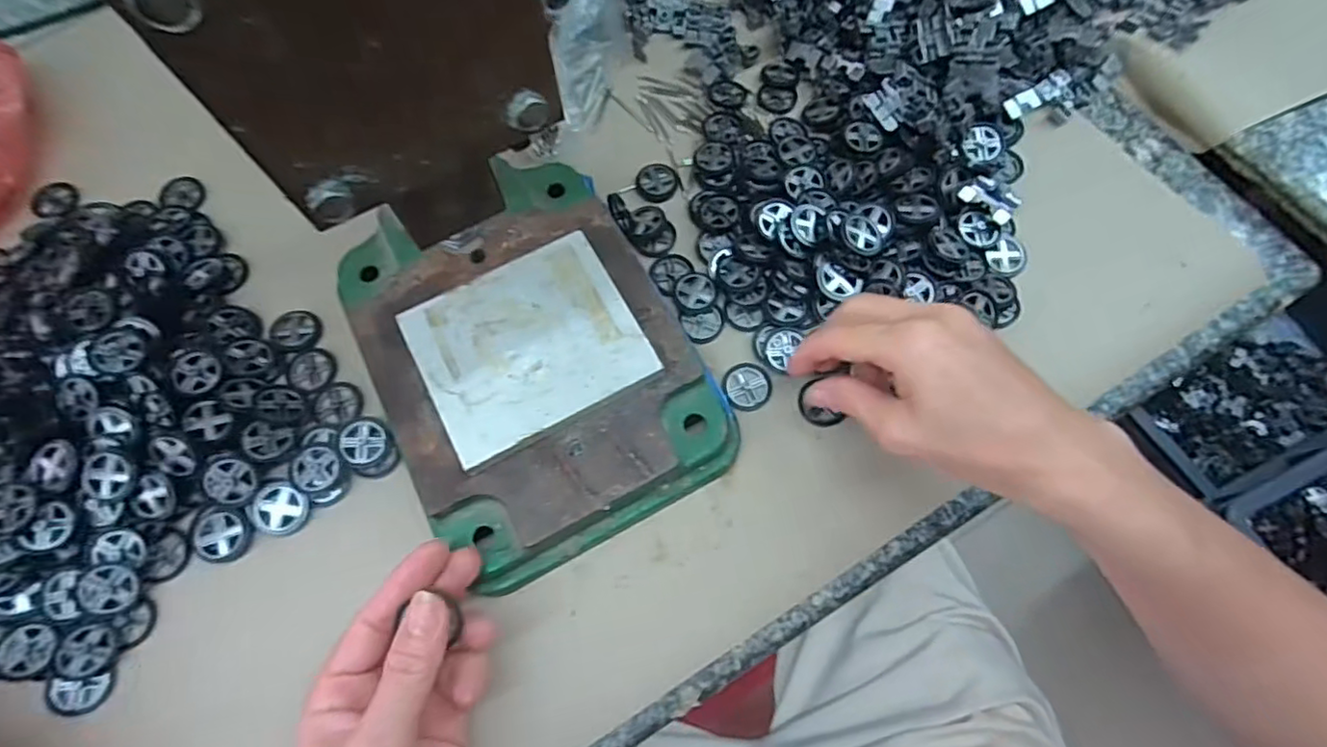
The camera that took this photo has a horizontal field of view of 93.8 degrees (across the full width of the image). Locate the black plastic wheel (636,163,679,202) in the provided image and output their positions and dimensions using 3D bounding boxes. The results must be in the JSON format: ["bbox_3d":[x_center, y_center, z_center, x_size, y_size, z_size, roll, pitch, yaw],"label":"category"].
[{"bbox_3d":[-0.004,-0.129,0.413,0.028,0.009,0.027,0,69,1],"label":"black plastic wheel"}]

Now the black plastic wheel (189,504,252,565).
[{"bbox_3d":[-0.233,0.084,0.324,0.031,0.006,0.027,-5,69,-1],"label":"black plastic wheel"}]

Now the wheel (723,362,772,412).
[{"bbox_3d":[0.048,0.007,0.354,0.027,0.004,0.027,0,69,1],"label":"wheel"}]

